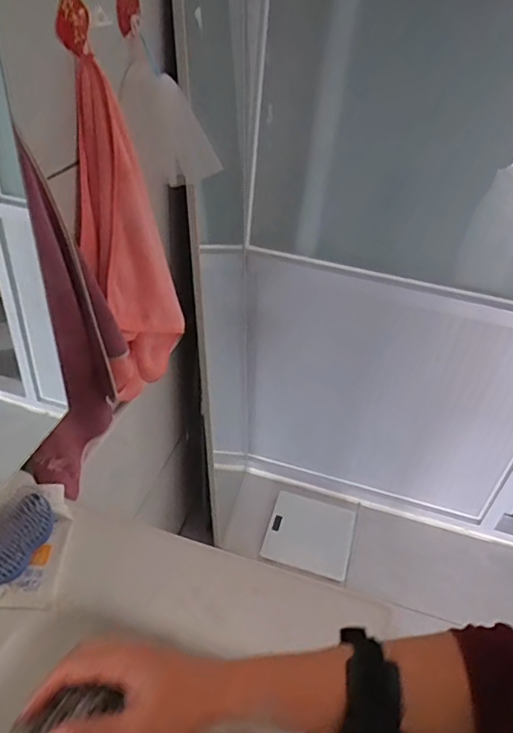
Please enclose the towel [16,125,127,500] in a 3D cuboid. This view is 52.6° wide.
[{"bbox_3d":[-0.230,-0.046,0.639,0.098,0.401,0.162,2,38,-5],"label":"towel"}]

